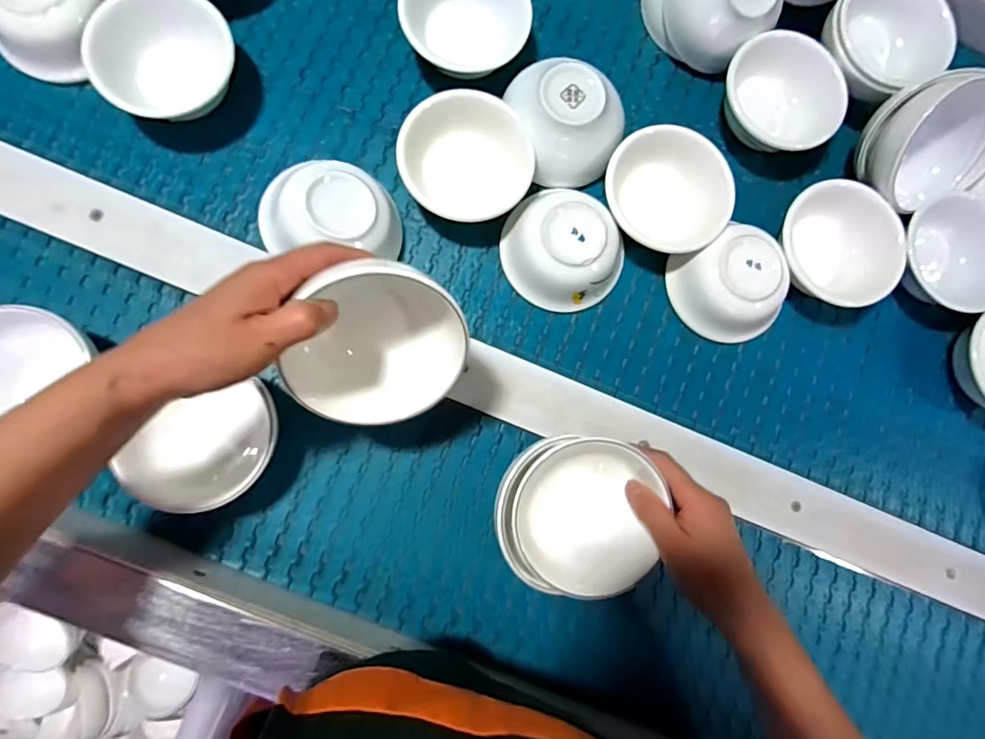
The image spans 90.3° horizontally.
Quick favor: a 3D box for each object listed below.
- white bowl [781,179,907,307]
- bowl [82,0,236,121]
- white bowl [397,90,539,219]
[{"bbox_3d":[0.317,-0.113,0.454,0.116,0.051,0.099,28,82,-2],"label":"white bowl"},{"bbox_3d":[-0.270,-0.258,0.409,0.109,0.041,0.092,-24,108,-5],"label":"bowl"},{"bbox_3d":[-0.023,-0.179,0.428,0.110,0.048,0.100,1,80,-7],"label":"white bowl"}]

